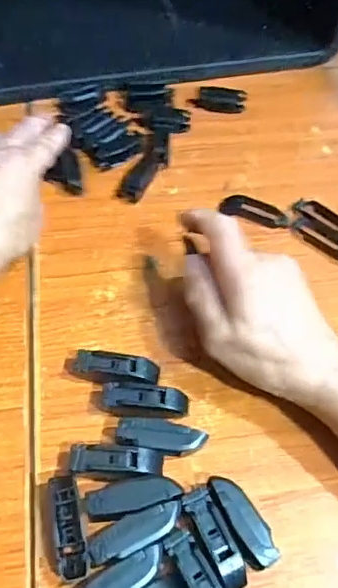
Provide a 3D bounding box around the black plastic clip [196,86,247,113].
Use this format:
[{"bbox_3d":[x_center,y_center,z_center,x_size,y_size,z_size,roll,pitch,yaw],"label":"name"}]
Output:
[{"bbox_3d":[0.049,-0.183,0.525,0.044,0.014,0.021,10,57,3],"label":"black plastic clip"}]

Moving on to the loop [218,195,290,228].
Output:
[{"bbox_3d":[0.070,-0.068,0.457,0.056,0.007,0.023,13,57,4],"label":"loop"}]

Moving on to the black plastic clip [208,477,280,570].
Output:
[{"bbox_3d":[0.041,0.130,0.319,0.020,0.014,0.053,-26,62,-19],"label":"black plastic clip"}]

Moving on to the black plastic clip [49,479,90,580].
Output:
[{"bbox_3d":[-0.056,0.129,0.312,0.016,0.020,0.054,-10,58,-10],"label":"black plastic clip"}]

